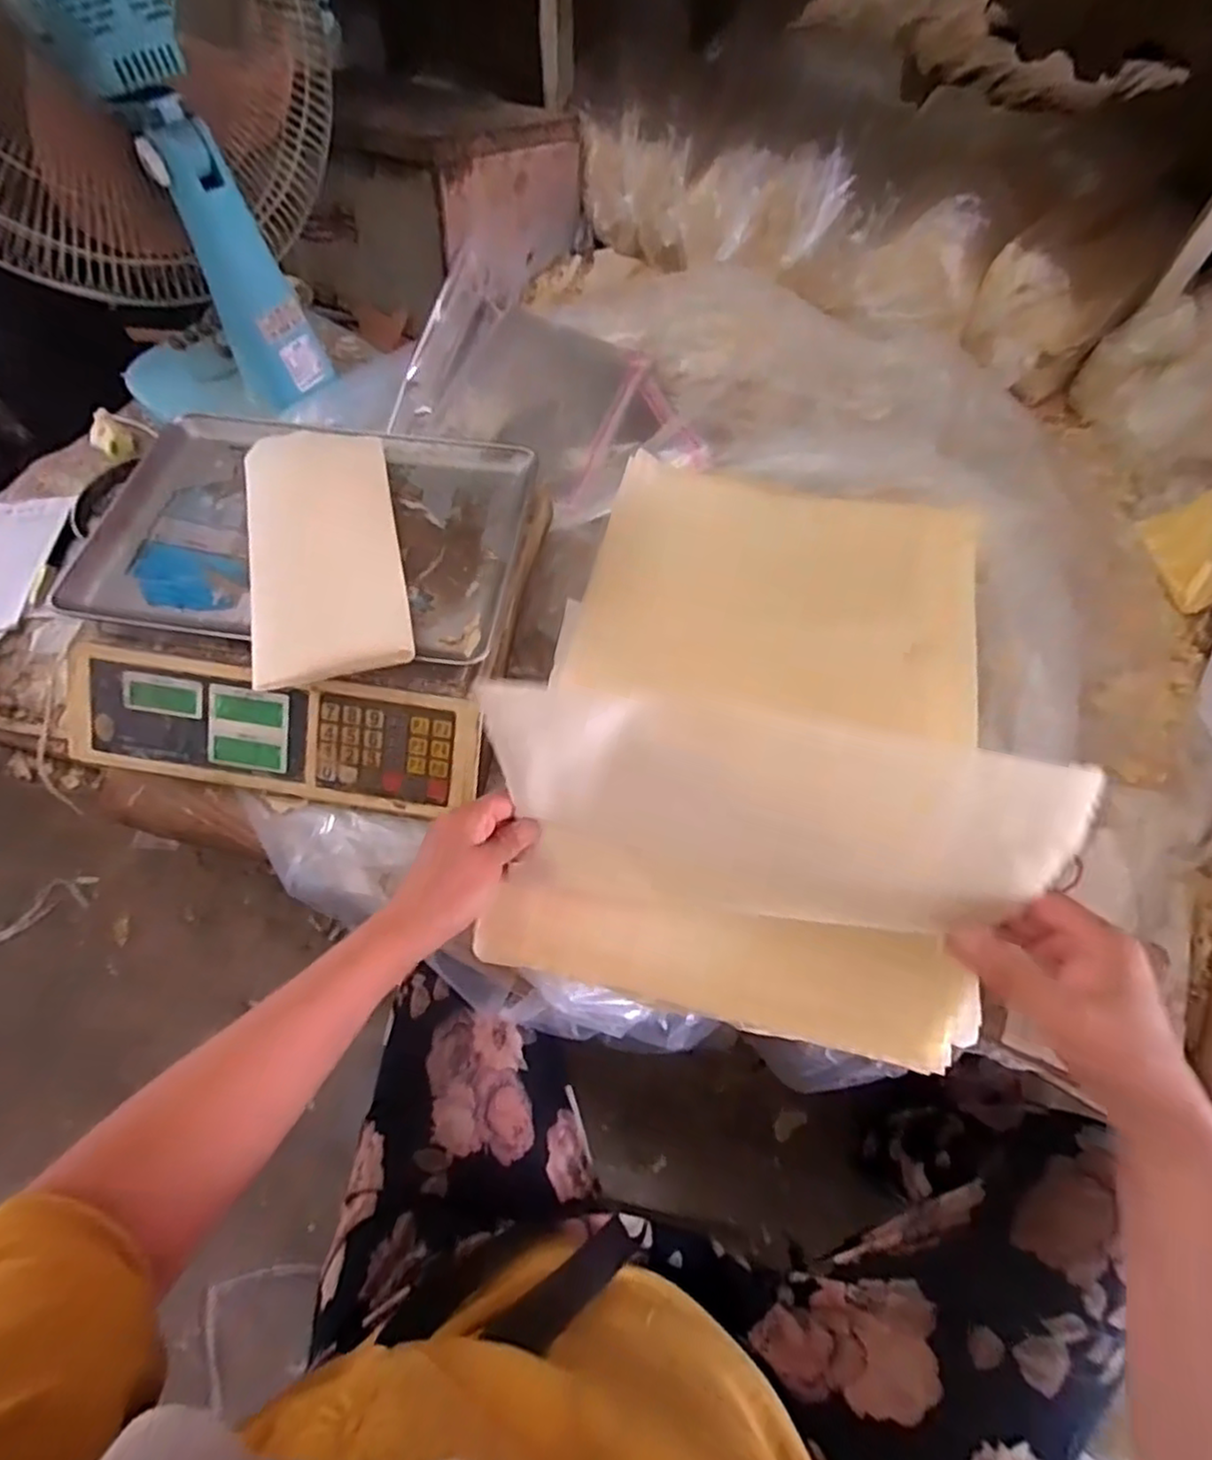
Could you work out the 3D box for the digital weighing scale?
[{"bbox_3d":[-0.244,-0.110,0.578,0.340,0.108,0.321,9,62,5],"label":"digital weighing scale"}]

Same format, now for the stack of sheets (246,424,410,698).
[{"bbox_3d":[-0.220,-0.145,0.523,0.111,0.014,0.247,-13,62,-7],"label":"stack of sheets"}]

